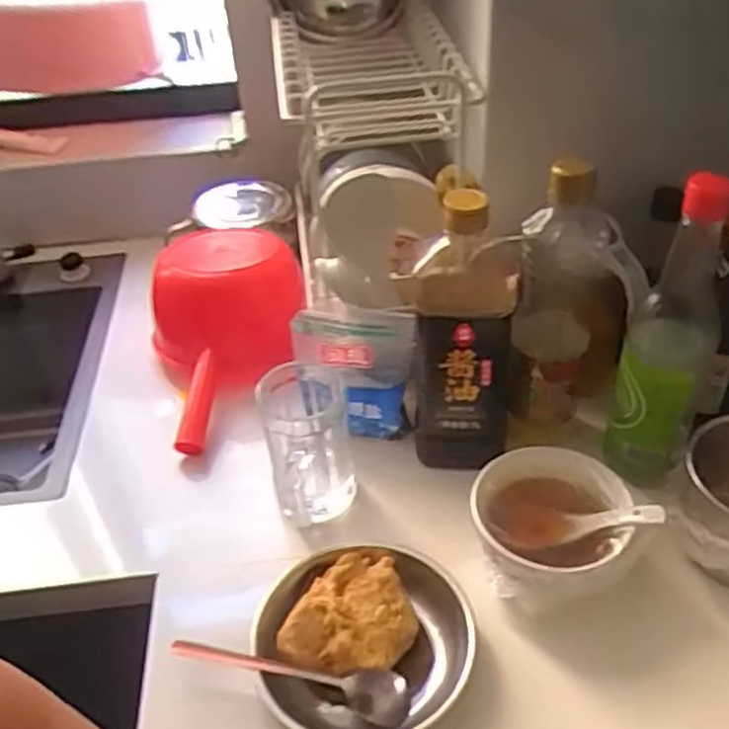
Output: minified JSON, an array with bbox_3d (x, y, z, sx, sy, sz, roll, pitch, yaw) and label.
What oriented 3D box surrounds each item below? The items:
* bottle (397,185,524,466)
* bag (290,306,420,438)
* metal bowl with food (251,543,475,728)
[{"bbox_3d":[0.083,-0.037,0.669,0.094,0.251,0.100,0,41,5],"label":"bottle"},{"bbox_3d":[-0.006,0.004,0.721,0.111,0.133,0.064,-8,40,-4],"label":"bag"},{"bbox_3d":[-0.001,0.209,0.576,0.158,0.065,0.152,-3,40,2],"label":"metal bowl with food"}]

